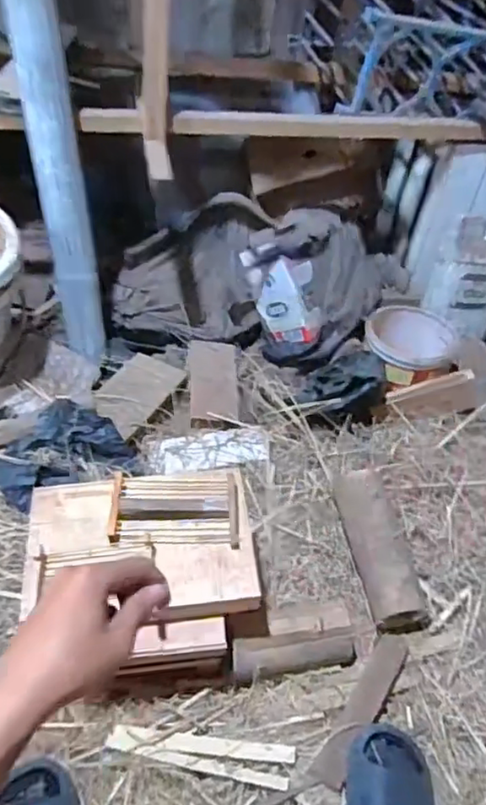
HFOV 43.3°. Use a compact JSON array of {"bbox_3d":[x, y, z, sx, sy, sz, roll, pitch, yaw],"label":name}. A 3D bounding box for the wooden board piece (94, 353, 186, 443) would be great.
[{"bbox_3d":[-0.214,-0.022,1.208,0.124,0.014,0.179,29,58,17],"label":"wooden board piece"}]

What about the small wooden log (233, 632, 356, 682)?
[{"bbox_3d":[0.075,0.357,0.871,0.180,0.052,0.044,-5,44,-12],"label":"small wooden log"}]

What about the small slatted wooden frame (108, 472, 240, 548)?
[{"bbox_3d":[-0.092,0.142,0.836,0.170,0.031,0.100,4,43,-3],"label":"small slatted wooden frame"}]

